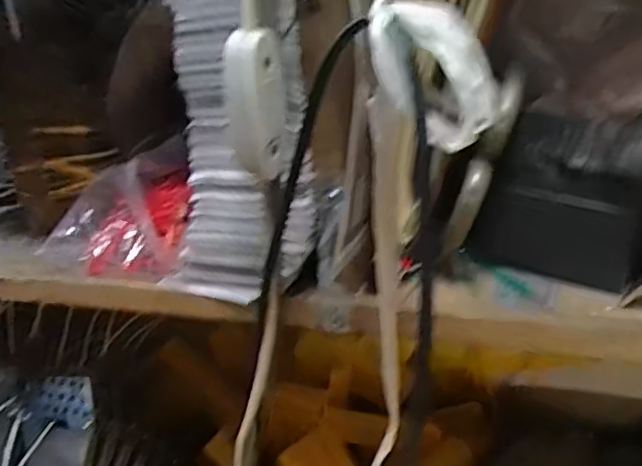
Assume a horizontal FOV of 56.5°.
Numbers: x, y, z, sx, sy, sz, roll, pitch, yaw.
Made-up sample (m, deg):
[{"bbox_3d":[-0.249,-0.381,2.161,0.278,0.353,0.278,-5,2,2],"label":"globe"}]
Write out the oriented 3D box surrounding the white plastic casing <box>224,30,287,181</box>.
[{"bbox_3d":[-0.028,-0.051,0.239,0.018,0.056,0.024,10,28,33],"label":"white plastic casing"}]

